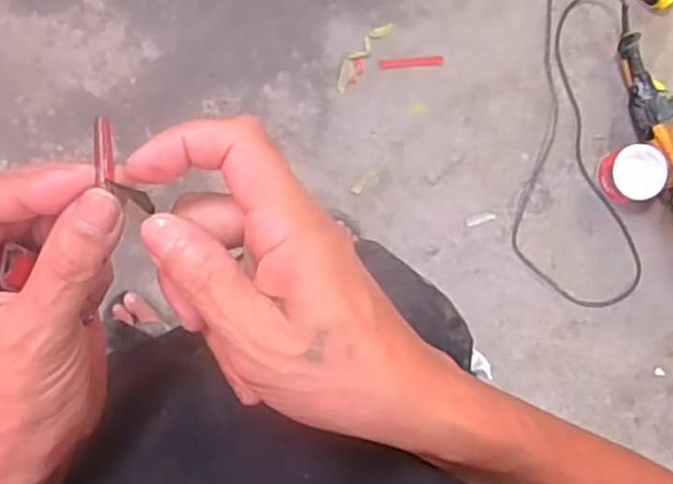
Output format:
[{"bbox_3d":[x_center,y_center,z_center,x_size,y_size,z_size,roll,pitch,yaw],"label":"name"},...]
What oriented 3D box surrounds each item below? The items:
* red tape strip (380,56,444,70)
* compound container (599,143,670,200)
[{"bbox_3d":[0.147,-0.349,1.385,0.121,0.007,0.018,-5,89,1],"label":"red tape strip"},{"bbox_3d":[0.575,-0.134,1.383,0.099,0.074,0.105,-1,95,-8],"label":"compound container"}]

